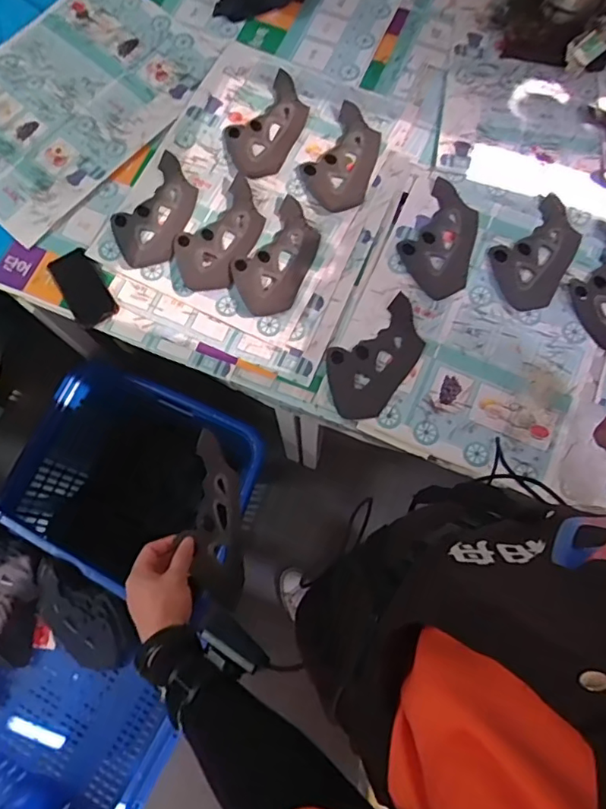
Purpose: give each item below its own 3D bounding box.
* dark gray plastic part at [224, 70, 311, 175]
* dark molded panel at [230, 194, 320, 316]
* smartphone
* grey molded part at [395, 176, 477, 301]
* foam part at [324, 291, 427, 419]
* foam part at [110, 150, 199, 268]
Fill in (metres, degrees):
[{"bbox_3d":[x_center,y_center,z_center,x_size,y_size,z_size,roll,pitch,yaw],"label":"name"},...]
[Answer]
[{"bbox_3d":[-0.067,-0.522,1.031,0.114,0.018,0.224,24,76,8],"label":"dark gray plastic part"},{"bbox_3d":[-0.045,-0.261,0.957,0.118,0.027,0.229,19,75,6],"label":"dark molded panel"},{"bbox_3d":[-0.378,-0.202,0.948,0.072,0.009,0.143,-31,76,-8],"label":"smartphone"},{"bbox_3d":[0.251,-0.293,0.976,0.130,0.021,0.219,29,76,9],"label":"grey molded part"},{"bbox_3d":[0.120,-0.082,0.908,0.119,0.021,0.226,35,77,10],"label":"foam part"},{"bbox_3d":[-0.257,-0.340,0.976,0.117,0.019,0.212,23,75,7],"label":"foam part"}]

